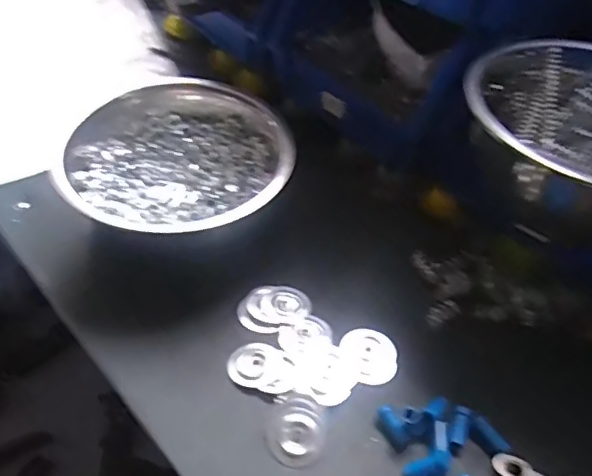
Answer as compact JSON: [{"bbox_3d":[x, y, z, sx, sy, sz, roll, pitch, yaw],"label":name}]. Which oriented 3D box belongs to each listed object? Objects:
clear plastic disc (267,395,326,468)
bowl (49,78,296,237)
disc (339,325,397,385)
[{"bbox_3d":[0.000,0.126,0.367,0.036,0.009,0.045,6,48,1],"label":"clear plastic disc"},{"bbox_3d":[-0.098,-0.060,0.476,0.169,0.066,0.188,-27,56,-25],"label":"bowl"},{"bbox_3d":[0.053,0.086,0.410,0.041,0.004,0.044,6,48,-7],"label":"disc"}]

